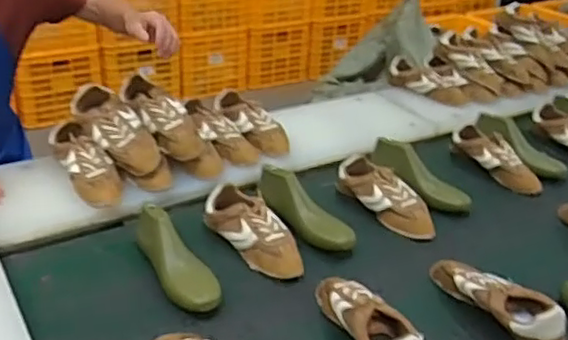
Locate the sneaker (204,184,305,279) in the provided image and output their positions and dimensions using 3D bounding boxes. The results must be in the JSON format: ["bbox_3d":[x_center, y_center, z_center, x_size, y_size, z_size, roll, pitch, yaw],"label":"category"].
[{"bbox_3d":[-0.052,0.108,1.129,0.083,0.074,0.236,-23,38,-35],"label":"sneaker"}]

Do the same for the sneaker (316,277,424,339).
[{"bbox_3d":[0.121,0.226,0.935,0.084,0.086,0.234,-14,34,-25],"label":"sneaker"}]

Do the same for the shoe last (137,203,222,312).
[{"bbox_3d":[-0.173,0.145,1.041,0.089,0.084,0.220,-13,33,-24],"label":"shoe last"}]

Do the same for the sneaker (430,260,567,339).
[{"bbox_3d":[0.325,0.201,1.003,0.075,0.080,0.239,-18,35,-30],"label":"sneaker"}]

